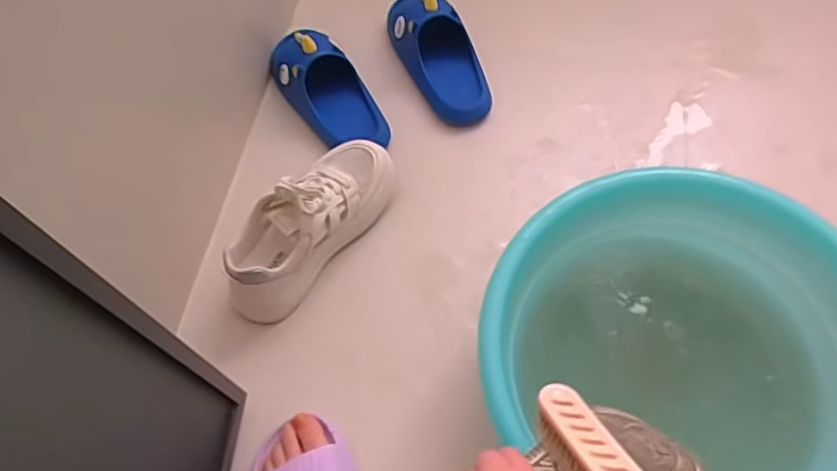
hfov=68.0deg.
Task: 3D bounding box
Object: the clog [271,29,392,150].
[{"bbox_3d":[-0.119,-0.198,0.837,0.102,0.075,0.211,-33,66,-12],"label":"clog"}]

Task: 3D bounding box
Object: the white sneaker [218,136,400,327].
[{"bbox_3d":[-0.123,-0.019,0.716,0.087,0.114,0.251,34,70,18],"label":"white sneaker"}]

